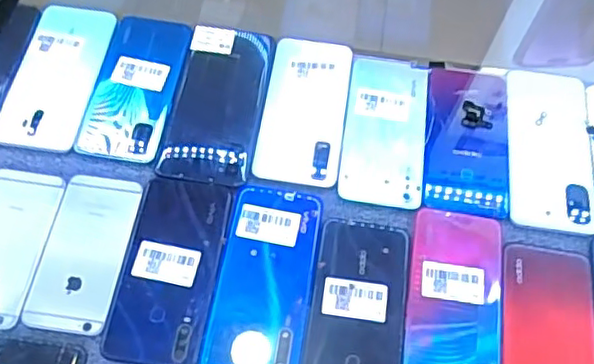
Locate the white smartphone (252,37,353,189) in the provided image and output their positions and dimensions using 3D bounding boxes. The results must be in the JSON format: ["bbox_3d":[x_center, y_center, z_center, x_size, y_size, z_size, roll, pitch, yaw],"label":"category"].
[{"bbox_3d":[0.008,-0.071,0.592,0.076,0.004,0.162,8,62,2],"label":"white smartphone"}]

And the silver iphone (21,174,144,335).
[{"bbox_3d":[-0.175,0.056,0.519,0.066,0.008,0.135,8,62,2],"label":"silver iphone"}]

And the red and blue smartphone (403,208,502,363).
[{"bbox_3d":[0.128,0.096,0.505,0.074,0.011,0.162,9,62,2],"label":"red and blue smartphone"}]

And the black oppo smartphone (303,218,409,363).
[{"bbox_3d":[0.048,0.105,0.499,0.073,0.004,0.158,8,62,2],"label":"black oppo smartphone"}]

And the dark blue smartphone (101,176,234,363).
[{"bbox_3d":[-0.103,0.069,0.513,0.075,0.004,0.157,8,62,2],"label":"dark blue smartphone"}]

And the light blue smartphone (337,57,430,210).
[{"bbox_3d":[0.083,-0.051,0.583,0.075,0.004,0.156,9,62,2],"label":"light blue smartphone"}]

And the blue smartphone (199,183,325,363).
[{"bbox_3d":[-0.026,0.078,0.511,0.075,0.005,0.161,9,62,2],"label":"blue smartphone"}]

